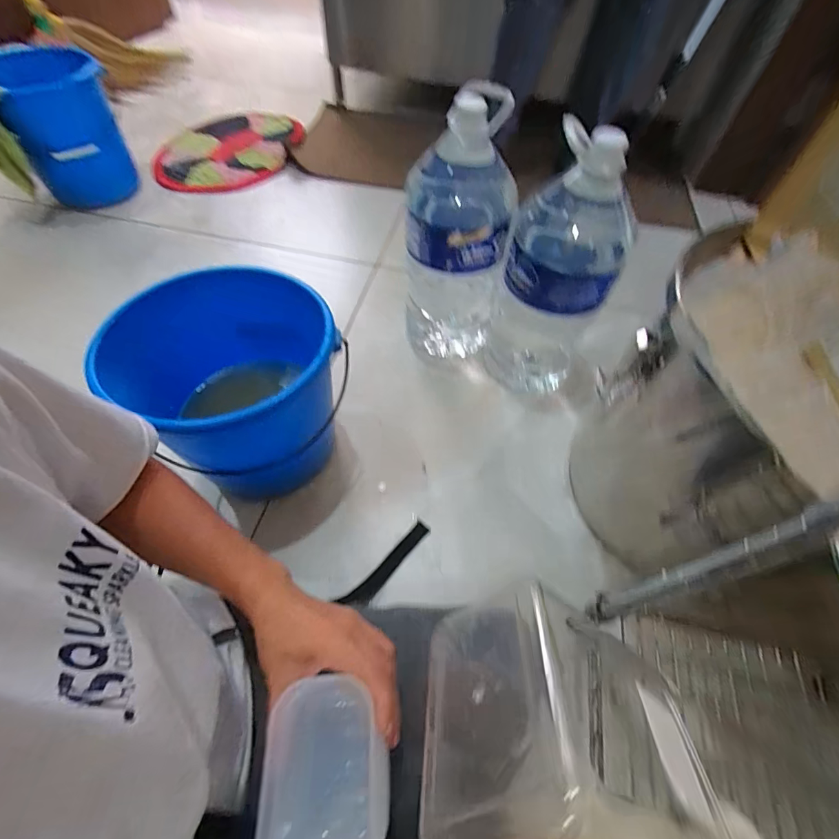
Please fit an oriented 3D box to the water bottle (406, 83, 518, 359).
[{"bbox_3d":[0.060,-0.304,0.688,0.163,0.384,0.195,5,58,2],"label":"water bottle"}]

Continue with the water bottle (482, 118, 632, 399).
[{"bbox_3d":[0.208,-0.211,0.629,0.154,0.385,0.139,17,60,9],"label":"water bottle"}]

